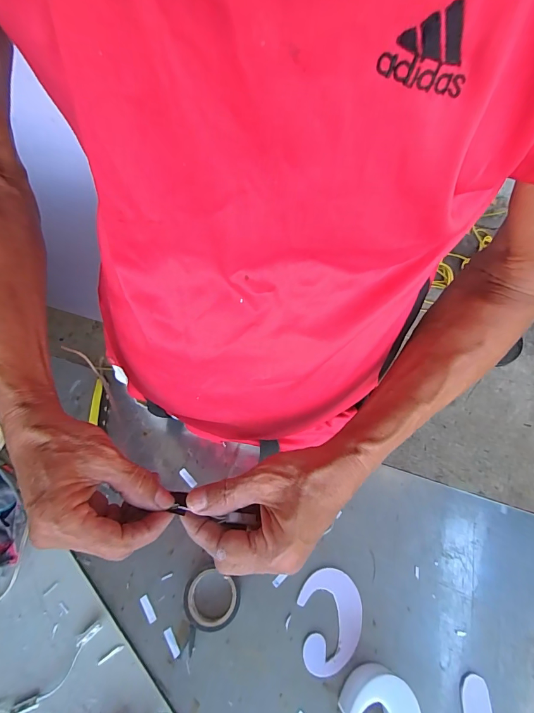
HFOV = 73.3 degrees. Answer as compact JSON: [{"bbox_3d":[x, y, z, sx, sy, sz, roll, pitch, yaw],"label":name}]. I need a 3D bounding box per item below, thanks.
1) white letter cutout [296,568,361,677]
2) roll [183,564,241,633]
[{"bbox_3d":[0.066,0.269,0.368,0.063,0.005,0.087,-4,62,-4],"label":"white letter cutout"},{"bbox_3d":[-0.057,0.247,0.366,0.055,0.020,0.054,1,62,-2],"label":"roll"}]

